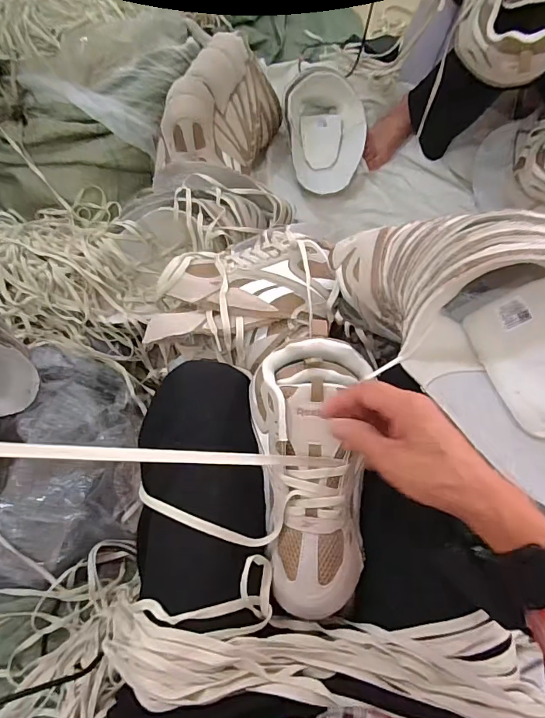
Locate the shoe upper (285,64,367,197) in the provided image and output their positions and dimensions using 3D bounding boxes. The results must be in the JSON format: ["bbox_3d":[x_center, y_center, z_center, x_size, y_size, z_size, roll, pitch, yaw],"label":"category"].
[{"bbox_3d":[0.116,-0.496,0.971,0.172,0.068,0.276,-3,69,0],"label":"shoe upper"}]

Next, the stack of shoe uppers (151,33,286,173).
[{"bbox_3d":[-0.105,-0.489,0.894,0.169,0.160,0.297,19,71,8],"label":"stack of shoe uppers"}]

